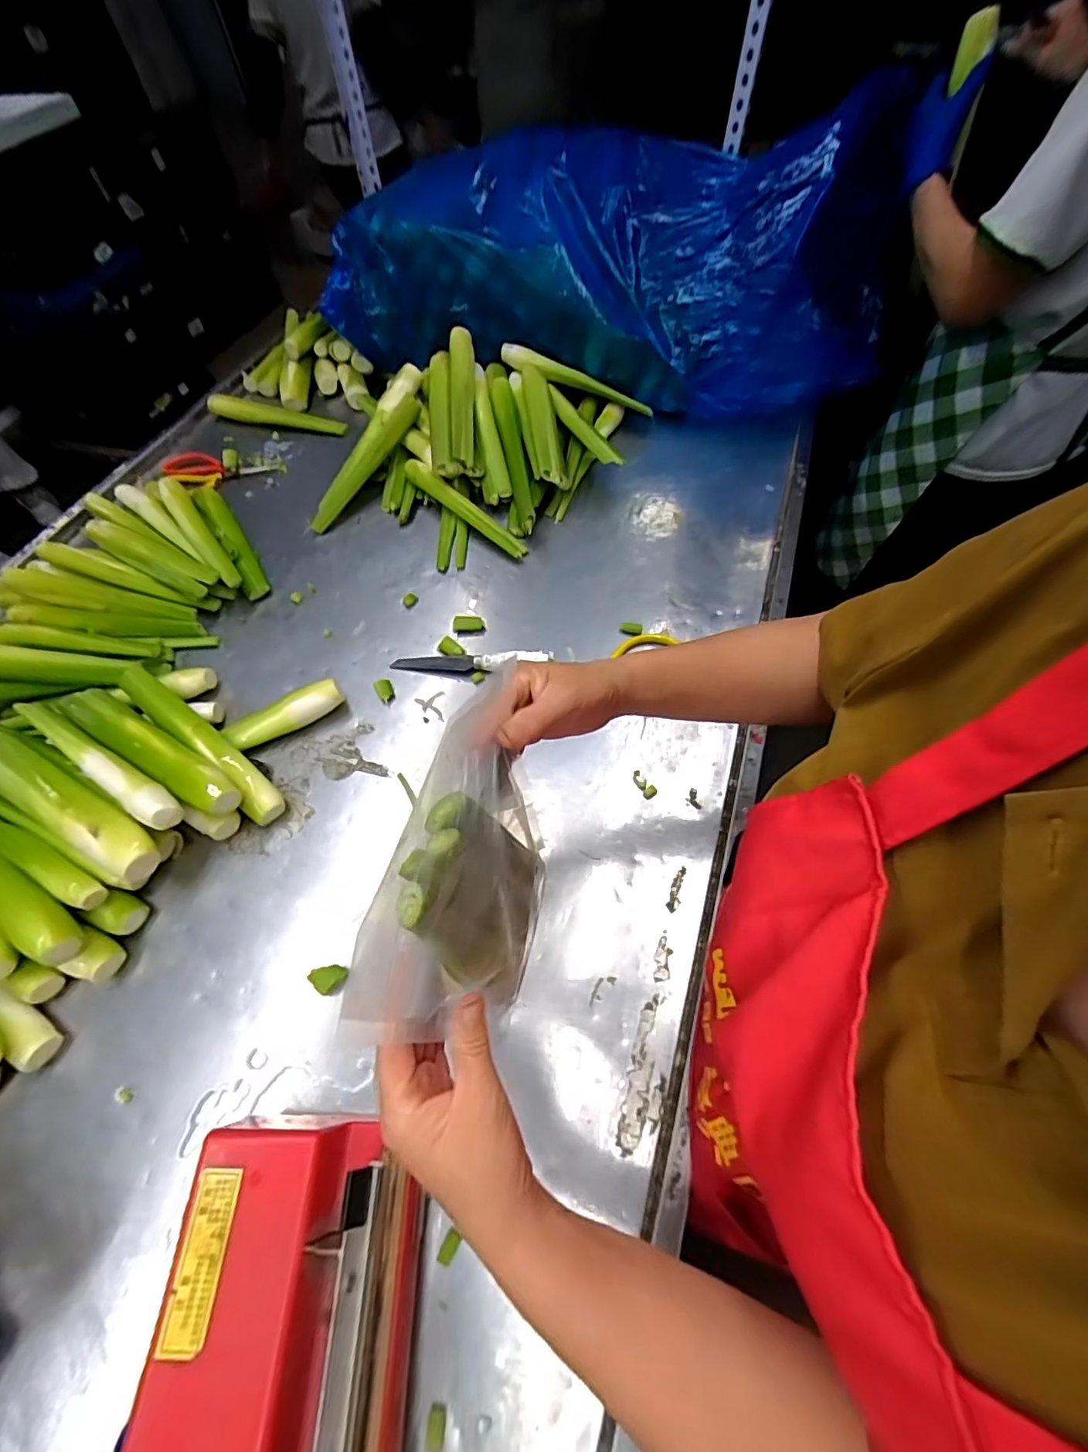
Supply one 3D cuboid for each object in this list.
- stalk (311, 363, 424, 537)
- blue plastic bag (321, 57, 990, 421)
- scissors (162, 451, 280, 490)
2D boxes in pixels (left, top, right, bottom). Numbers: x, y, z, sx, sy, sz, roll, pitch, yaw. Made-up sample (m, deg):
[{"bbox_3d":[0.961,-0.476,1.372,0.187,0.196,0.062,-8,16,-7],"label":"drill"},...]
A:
[{"bbox_3d":[-0.282,-0.442,0.850,0.058,0.041,0.306,30,86,19],"label":"stalk"},{"bbox_3d":[0.101,-0.749,0.845,0.863,0.305,0.314,13,62,11],"label":"blue plastic bag"},{"bbox_3d":[-0.560,-0.442,0.910,0.178,0.032,0.063,3,61,6],"label":"scissors"}]

